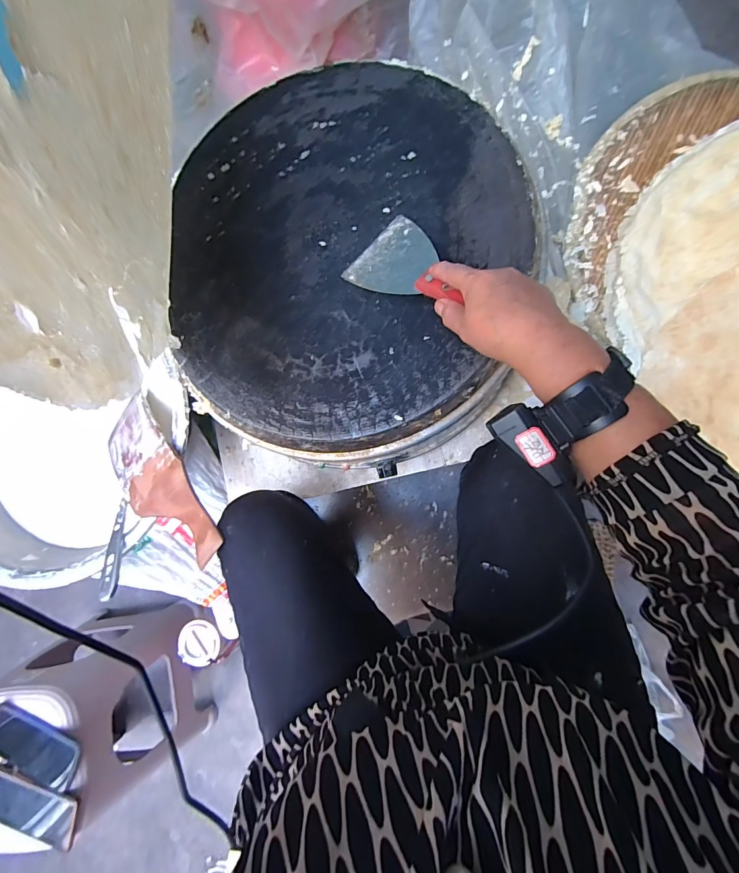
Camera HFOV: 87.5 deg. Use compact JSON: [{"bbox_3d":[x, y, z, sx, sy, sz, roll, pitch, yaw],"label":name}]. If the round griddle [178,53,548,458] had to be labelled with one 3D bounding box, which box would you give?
[{"bbox_3d":[-0.034,-0.219,0.493,0.449,0.059,0.491,-1,86,9],"label":"round griddle"}]

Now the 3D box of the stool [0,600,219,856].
[{"bbox_3d":[-0.530,0.539,0.781,0.296,0.343,0.271,1,86,9],"label":"stool"}]

